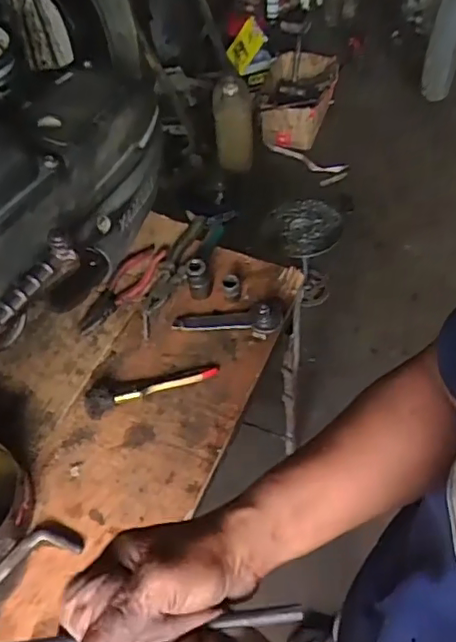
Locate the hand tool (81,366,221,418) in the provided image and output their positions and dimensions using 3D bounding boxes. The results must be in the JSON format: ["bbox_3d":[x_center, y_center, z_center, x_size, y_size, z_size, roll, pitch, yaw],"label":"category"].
[{"bbox_3d":[-0.094,0.077,0.701,0.165,0.024,0.034,-18,57,-10],"label":"hand tool"}]

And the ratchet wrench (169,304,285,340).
[{"bbox_3d":[-0.002,-0.004,0.737,0.139,0.042,0.030,5,56,5],"label":"ratchet wrench"}]

